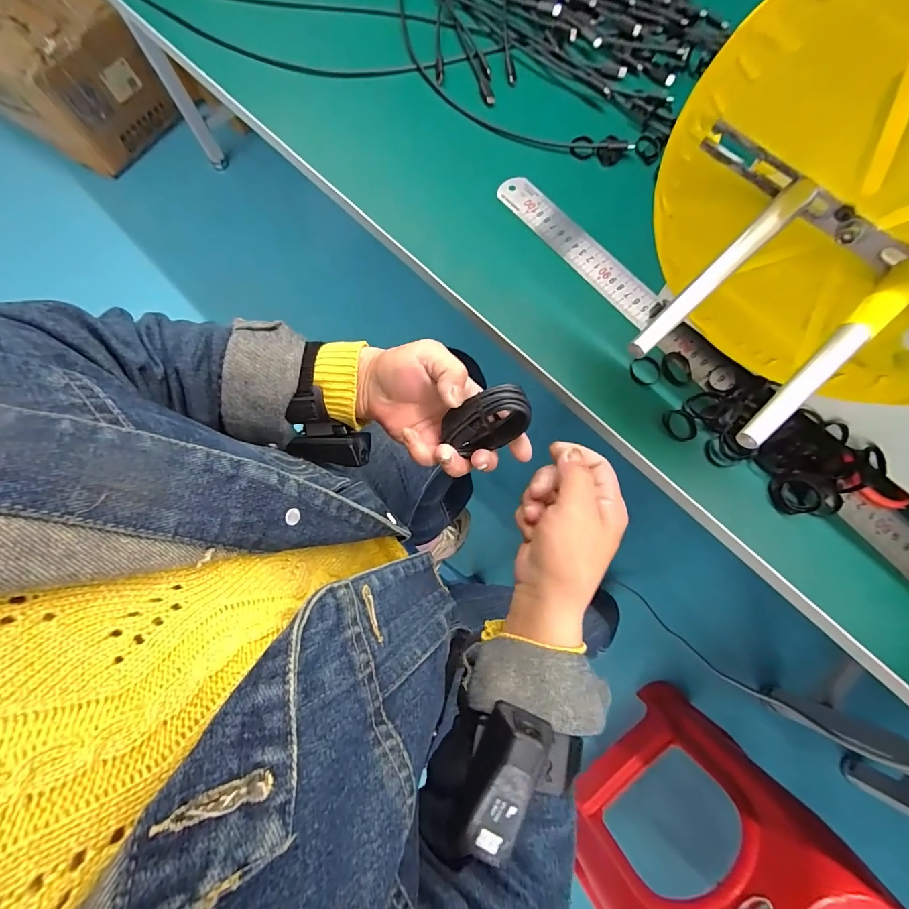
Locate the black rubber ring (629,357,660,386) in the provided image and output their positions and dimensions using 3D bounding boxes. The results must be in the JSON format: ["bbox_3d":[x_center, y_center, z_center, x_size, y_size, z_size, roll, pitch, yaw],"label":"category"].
[{"bbox_3d":[0.164,-0.071,0.339,0.025,0.007,0.023,0,75,1],"label":"black rubber ring"}]

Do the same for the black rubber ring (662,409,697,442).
[{"bbox_3d":[0.187,-0.025,0.326,0.021,0.010,0.028,-22,76,-5],"label":"black rubber ring"}]

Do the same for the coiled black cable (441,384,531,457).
[{"bbox_3d":[0.024,-0.026,0.285,0.062,0.045,0.020,-29,47,19],"label":"coiled black cable"}]

